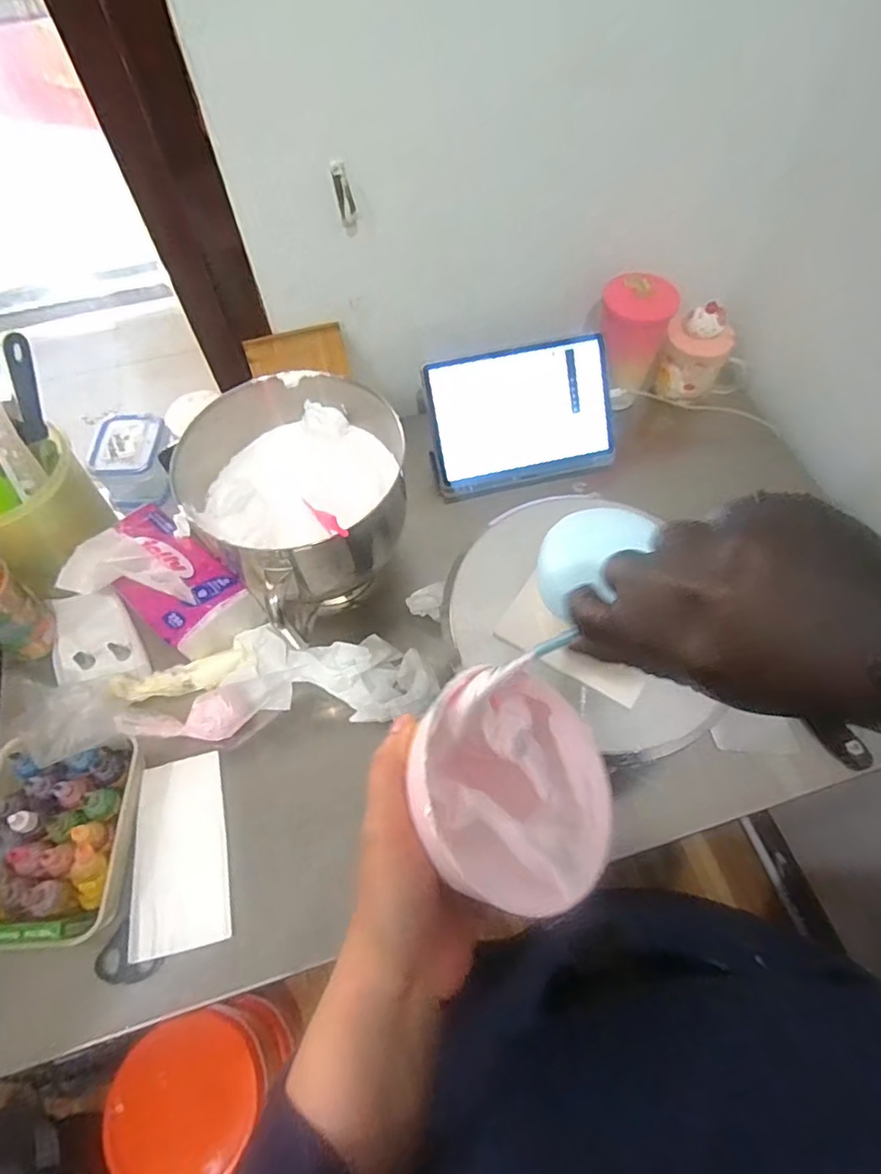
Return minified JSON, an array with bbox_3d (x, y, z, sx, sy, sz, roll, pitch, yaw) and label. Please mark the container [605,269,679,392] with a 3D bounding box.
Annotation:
[{"bbox_3d":[0.263,-0.342,0.821,0.092,0.146,0.093,17,62,11],"label":"container"}]

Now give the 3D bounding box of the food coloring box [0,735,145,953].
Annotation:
[{"bbox_3d":[-0.394,0.256,0.602,0.144,0.070,0.192,-4,60,-1],"label":"food coloring box"}]

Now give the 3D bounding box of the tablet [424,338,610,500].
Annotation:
[{"bbox_3d":[0.112,-0.237,0.826,0.251,0.183,0.018,-13,17,0],"label":"tablet"}]

